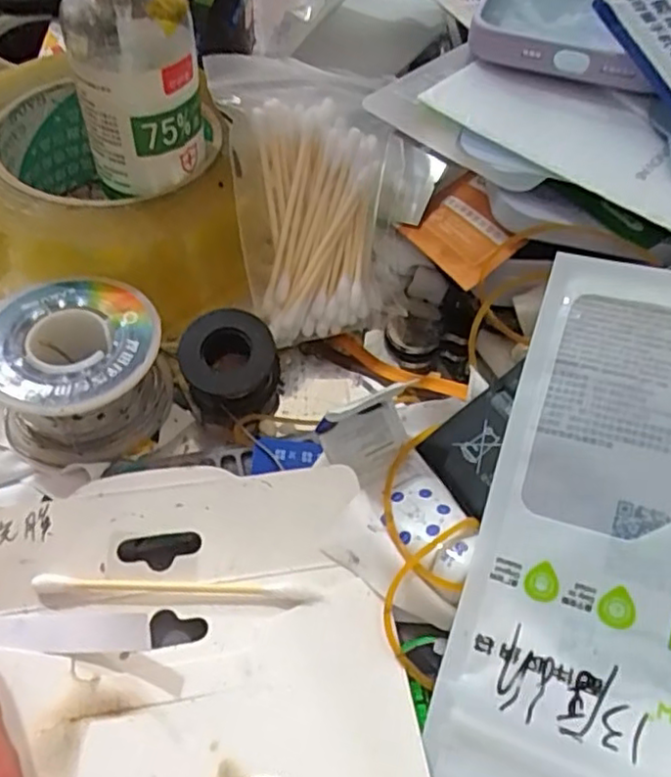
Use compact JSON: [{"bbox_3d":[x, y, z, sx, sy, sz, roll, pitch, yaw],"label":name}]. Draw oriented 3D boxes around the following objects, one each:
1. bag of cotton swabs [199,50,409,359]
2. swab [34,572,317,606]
[{"bbox_3d":[-0.008,-0.070,0.239,0.061,0.023,0.102,-13,90,-15],"label":"bag of cotton swabs"},{"bbox_3d":[-0.043,0.052,0.173,0.071,0.009,0.006,4,53,-2],"label":"swab"}]

